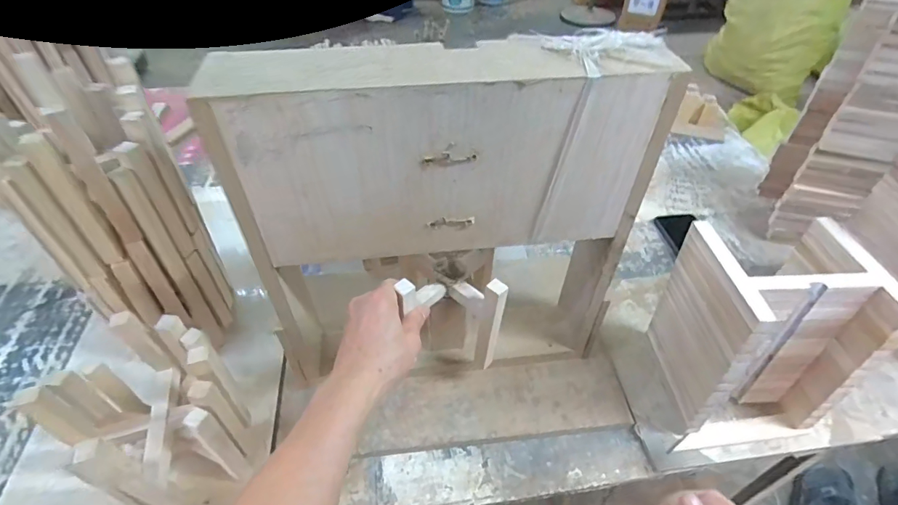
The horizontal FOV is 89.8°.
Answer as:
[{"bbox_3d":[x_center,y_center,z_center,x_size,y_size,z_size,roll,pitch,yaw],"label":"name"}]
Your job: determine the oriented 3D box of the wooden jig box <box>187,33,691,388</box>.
[{"bbox_3d":[-0.004,-0.007,0.505,0.379,0.435,0.079,-5,46,-7],"label":"wooden jig box"}]

